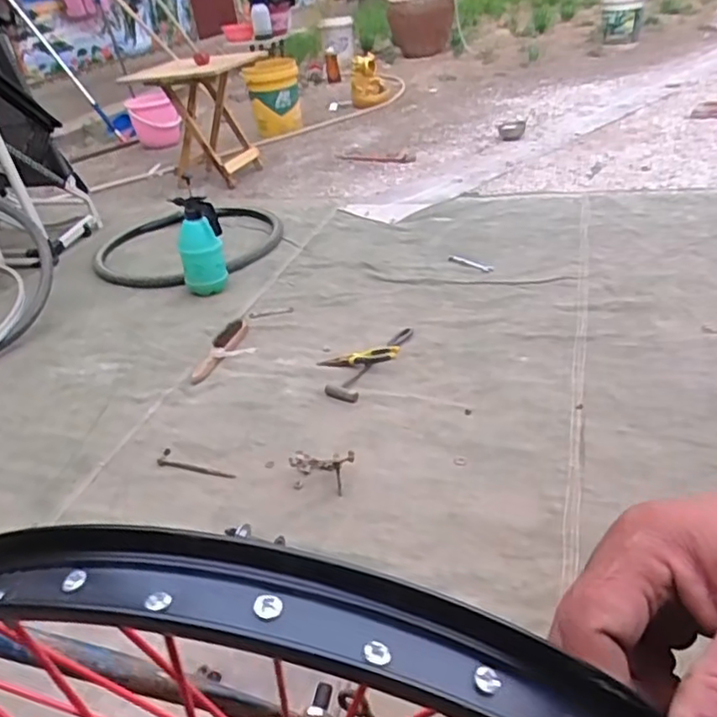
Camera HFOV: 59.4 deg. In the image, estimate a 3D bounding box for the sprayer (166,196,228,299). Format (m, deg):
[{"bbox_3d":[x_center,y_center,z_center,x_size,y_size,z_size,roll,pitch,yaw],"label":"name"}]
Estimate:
[{"bbox_3d":[-0.469,-0.335,1.857,0.130,0.273,0.110,-16,33,-11],"label":"sprayer"}]

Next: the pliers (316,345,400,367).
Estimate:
[{"bbox_3d":[0.003,-0.002,1.498,0.210,0.025,0.056,-9,27,35],"label":"pliers"}]

